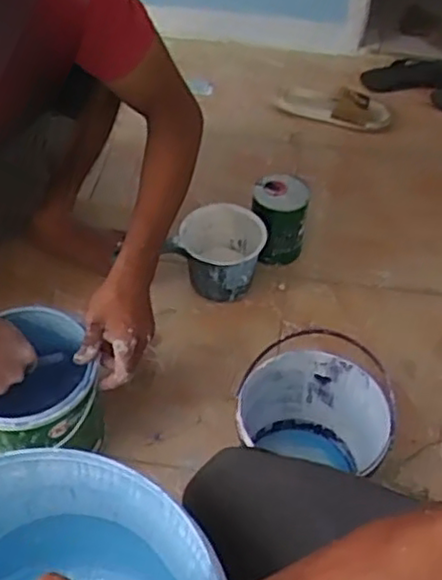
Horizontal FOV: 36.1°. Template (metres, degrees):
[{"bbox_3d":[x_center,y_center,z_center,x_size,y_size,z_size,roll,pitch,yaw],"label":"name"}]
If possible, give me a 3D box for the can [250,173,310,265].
[{"bbox_3d":[0.100,-0.112,1.217,0.098,0.144,0.111,10,49,4],"label":"can"}]

